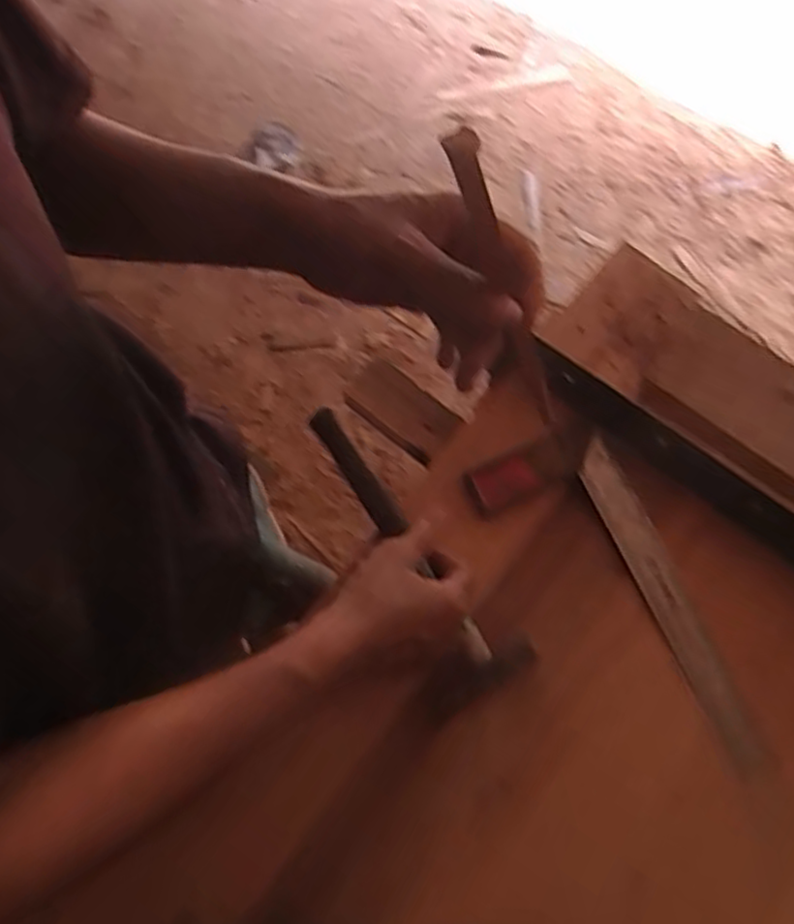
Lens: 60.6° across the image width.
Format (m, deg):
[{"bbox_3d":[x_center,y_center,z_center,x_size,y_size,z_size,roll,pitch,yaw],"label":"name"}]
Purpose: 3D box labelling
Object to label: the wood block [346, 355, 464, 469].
[{"bbox_3d":[0.003,-0.053,0.669,0.114,0.019,0.058,41,77,12],"label":"wood block"}]

